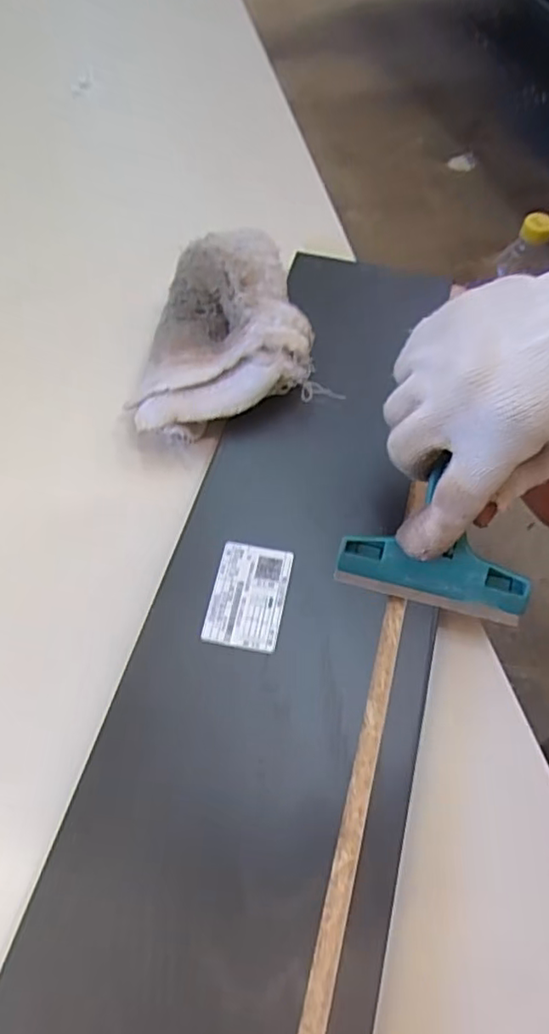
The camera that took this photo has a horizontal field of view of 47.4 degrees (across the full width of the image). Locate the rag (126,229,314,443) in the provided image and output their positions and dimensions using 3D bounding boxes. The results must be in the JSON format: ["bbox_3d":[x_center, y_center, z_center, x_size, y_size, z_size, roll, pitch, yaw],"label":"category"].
[{"bbox_3d":[-0.041,-0.128,0.434,0.123,0.049,0.152,-10,57,-4],"label":"rag"}]

